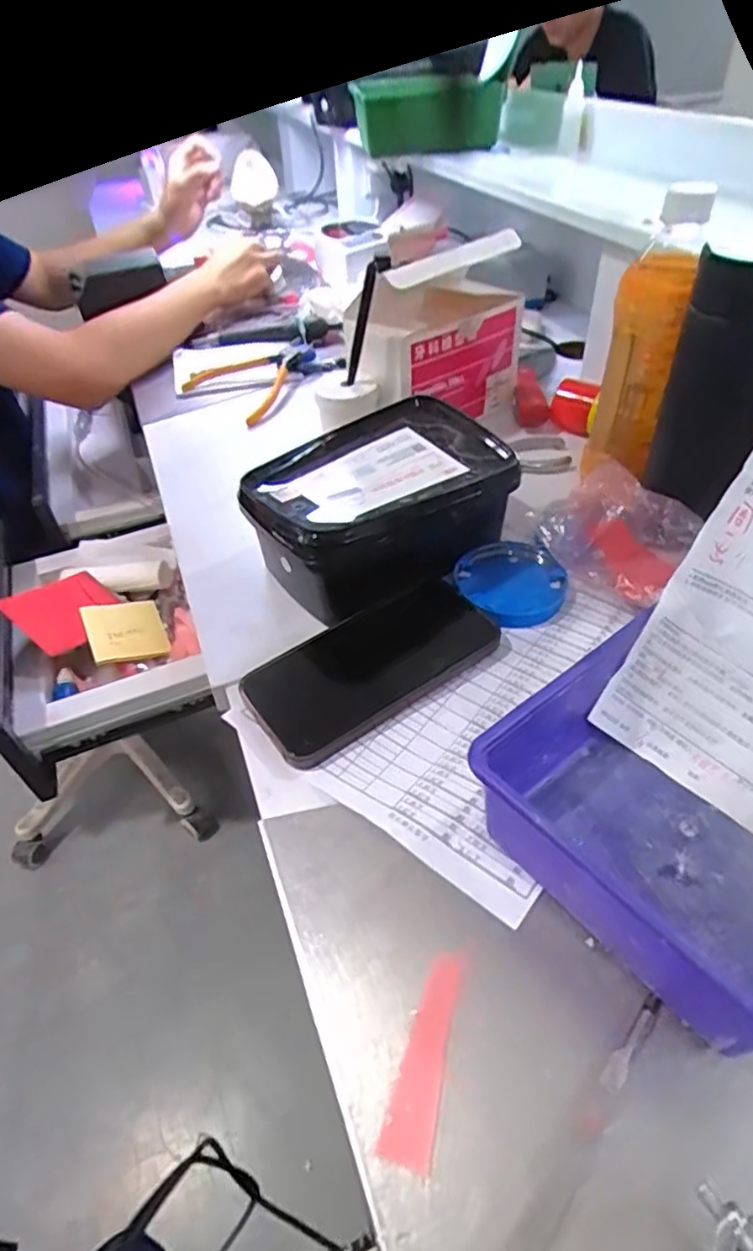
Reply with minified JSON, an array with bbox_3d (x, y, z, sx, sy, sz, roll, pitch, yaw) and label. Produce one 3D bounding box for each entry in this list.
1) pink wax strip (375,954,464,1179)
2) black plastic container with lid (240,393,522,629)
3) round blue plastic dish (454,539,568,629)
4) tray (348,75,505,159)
[{"bbox_3d":[0.020,0.174,0.262,0.019,0.004,0.074,8,49,16],"label":"pink wax strip"},{"bbox_3d":[-0.001,-0.087,0.474,0.176,0.076,0.123,-25,48,-22],"label":"black plastic container with lid"},{"bbox_3d":[0.096,-0.033,0.453,0.072,0.022,0.071,-1,44,1],"label":"round blue plastic dish"},{"bbox_3d":[0.061,-0.613,0.773,0.173,0.074,0.061,-3,44,-1],"label":"tray"}]

